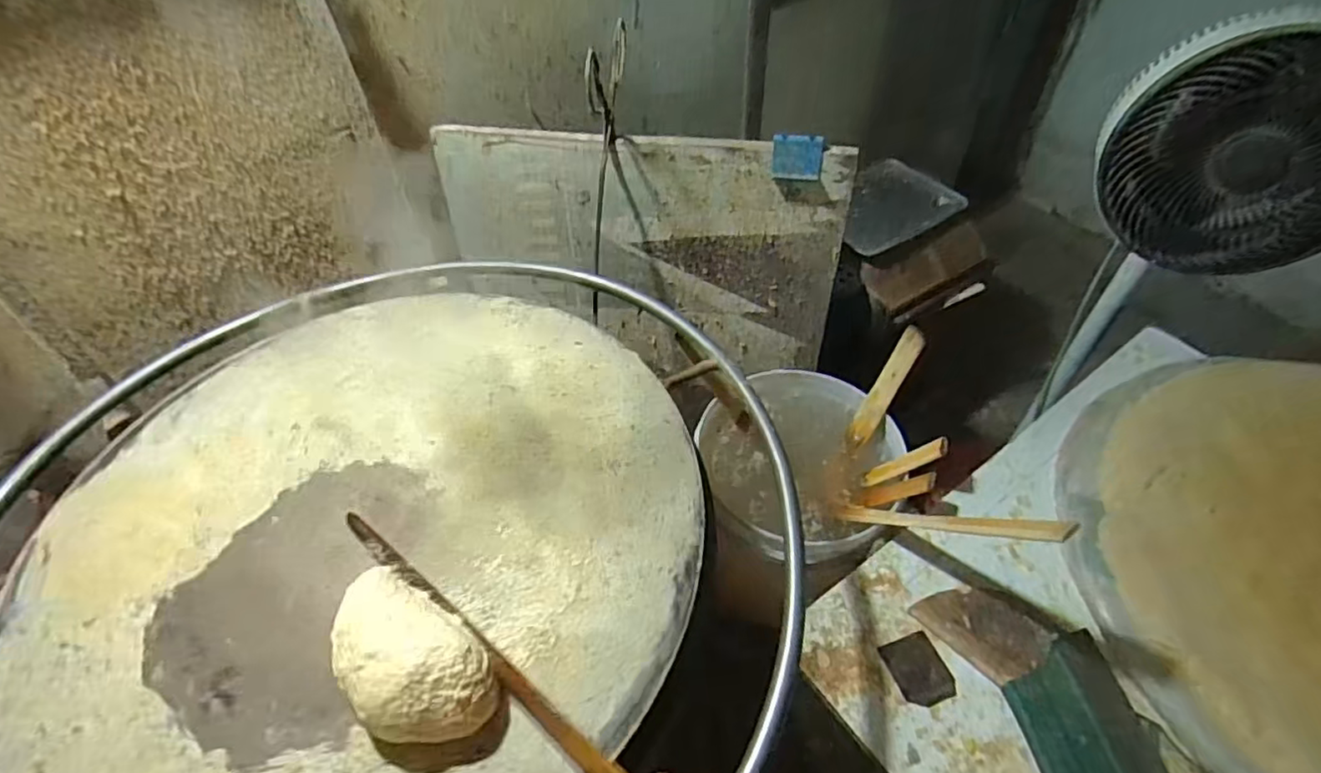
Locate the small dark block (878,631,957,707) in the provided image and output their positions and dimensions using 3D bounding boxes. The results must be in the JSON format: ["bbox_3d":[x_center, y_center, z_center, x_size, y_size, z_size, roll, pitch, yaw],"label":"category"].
[{"bbox_3d":[0.281,0.307,0.695,0.060,0.004,0.071,-18,51,-11],"label":"small dark block"}]

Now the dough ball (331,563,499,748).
[{"bbox_3d":[-0.202,0.206,0.499,0.166,0.064,0.086,33,59,28],"label":"dough ball"}]

